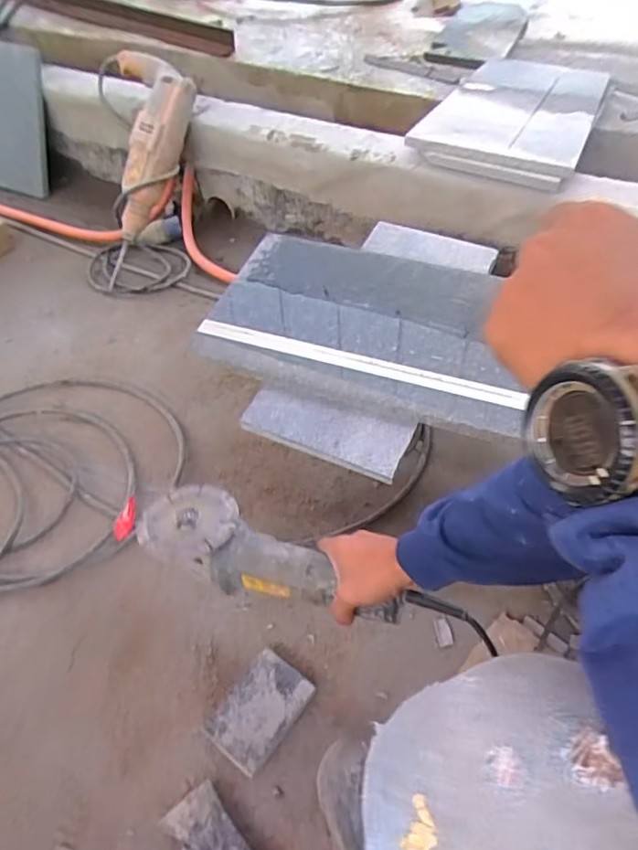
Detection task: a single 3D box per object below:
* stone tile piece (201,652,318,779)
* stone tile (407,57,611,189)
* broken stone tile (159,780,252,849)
[{"bbox_3d":[-0.070,0.333,0.668,0.081,0.021,0.117,33,58,22],"label":"stone tile piece"},{"bbox_3d":[0.420,-0.662,1.190,0.308,0.051,0.607,21,50,14],"label":"stone tile"},{"bbox_3d":[-0.105,0.438,0.586,0.056,0.020,0.116,-33,60,-24],"label":"broken stone tile"}]

